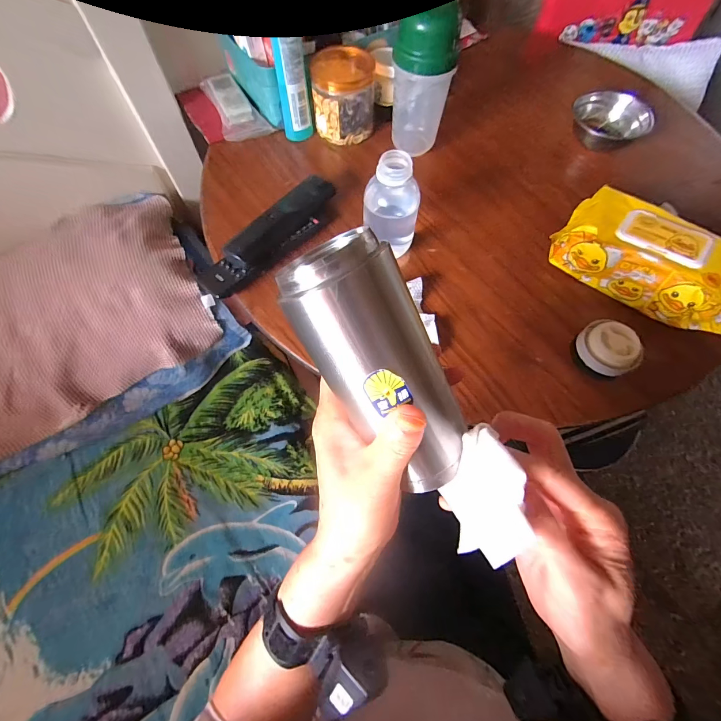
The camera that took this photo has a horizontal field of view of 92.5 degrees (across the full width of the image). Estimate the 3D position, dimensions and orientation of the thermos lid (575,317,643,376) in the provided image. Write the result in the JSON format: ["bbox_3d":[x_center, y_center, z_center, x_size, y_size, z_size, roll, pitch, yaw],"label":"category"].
[{"bbox_3d":[0.292,-0.013,0.411,0.054,0.042,0.064,-35,72,-15],"label":"thermos lid"}]

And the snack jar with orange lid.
[{"bbox_3d":[-0.027,-0.425,0.560,0.097,0.094,0.089,0,67,-1],"label":"snack jar with orange lid"}]

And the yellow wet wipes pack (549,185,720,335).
[{"bbox_3d":[0.372,-0.129,0.451,0.216,0.089,0.108,37,71,14],"label":"yellow wet wipes pack"}]

